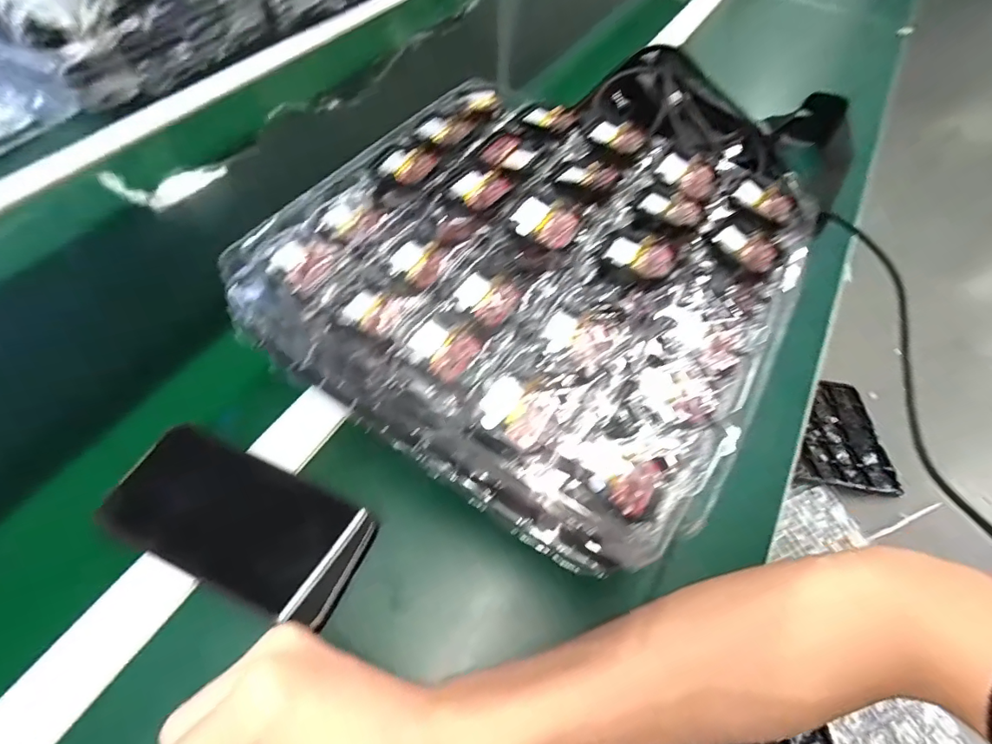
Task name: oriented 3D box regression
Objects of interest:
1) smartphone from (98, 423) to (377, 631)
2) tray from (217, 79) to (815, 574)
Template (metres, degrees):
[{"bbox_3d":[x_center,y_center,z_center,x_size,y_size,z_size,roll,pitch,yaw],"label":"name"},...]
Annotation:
[{"bbox_3d":[-0.158,0.092,0.306,0.158,0.014,0.077,20,58,12],"label":"smartphone"},{"bbox_3d":[0.024,-0.068,0.311,0.282,0.055,0.282,31,61,18],"label":"tray"}]

